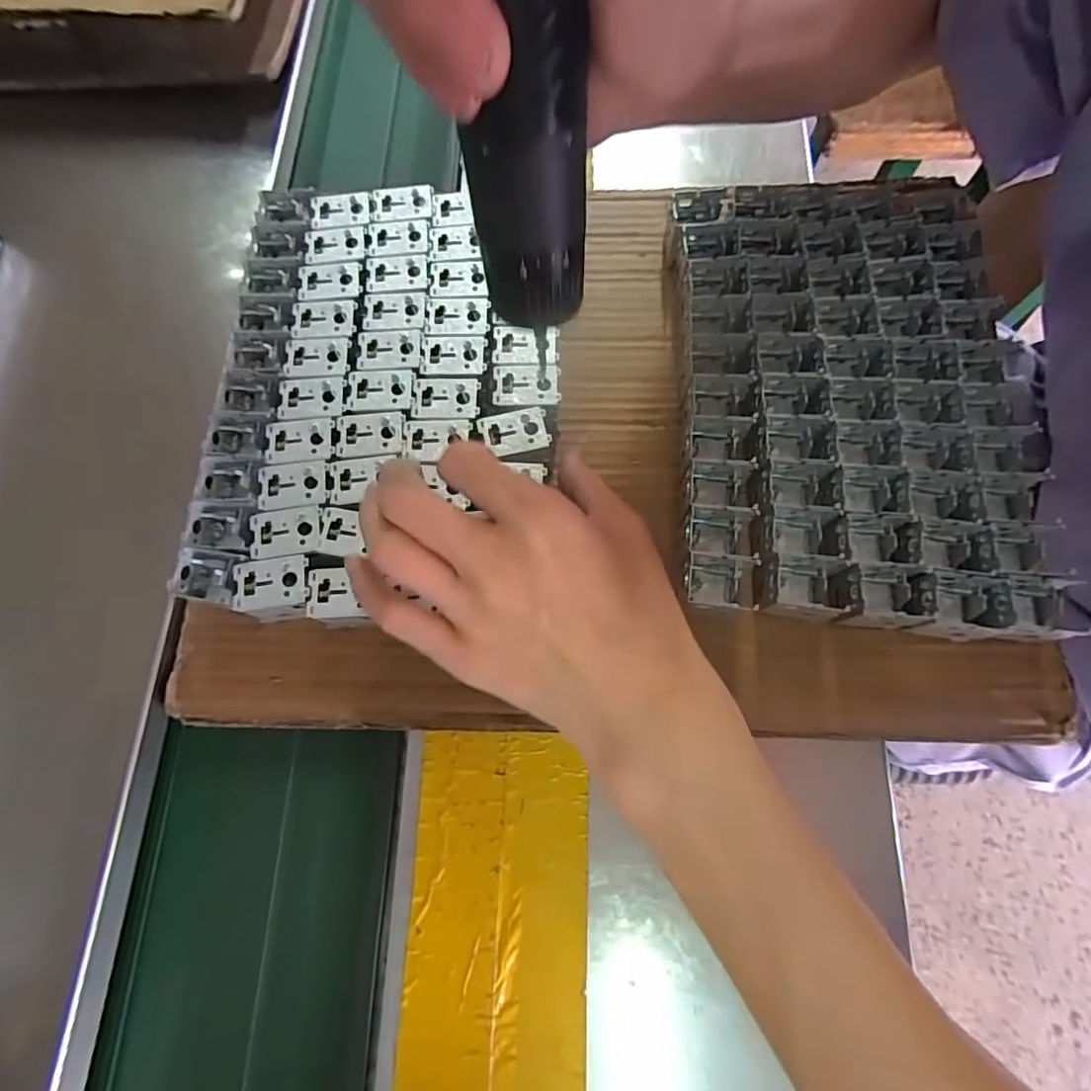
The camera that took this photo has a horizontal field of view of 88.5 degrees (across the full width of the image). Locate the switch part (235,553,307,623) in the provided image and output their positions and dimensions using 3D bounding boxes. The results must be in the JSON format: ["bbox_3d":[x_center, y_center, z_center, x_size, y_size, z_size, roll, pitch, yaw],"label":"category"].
[{"bbox_3d":[-0.122,0.021,0.262,0.032,0.029,0.027,-9,74,-1],"label":"switch part"}]

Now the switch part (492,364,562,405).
[{"bbox_3d":[-0.009,-0.079,0.274,0.032,0.004,0.022,0,77,4],"label":"switch part"}]

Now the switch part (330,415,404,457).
[{"bbox_3d":[-0.086,-0.053,0.268,0.034,0.004,0.021,0,74,2],"label":"switch part"}]

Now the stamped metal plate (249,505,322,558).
[{"bbox_3d":[-0.119,-0.006,0.256,0.032,0.004,0.021,-8,74,0],"label":"stamped metal plate"}]

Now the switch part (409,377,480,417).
[{"bbox_3d":[-0.049,-0.072,0.272,0.032,0.004,0.021,1,74,2],"label":"switch part"}]

